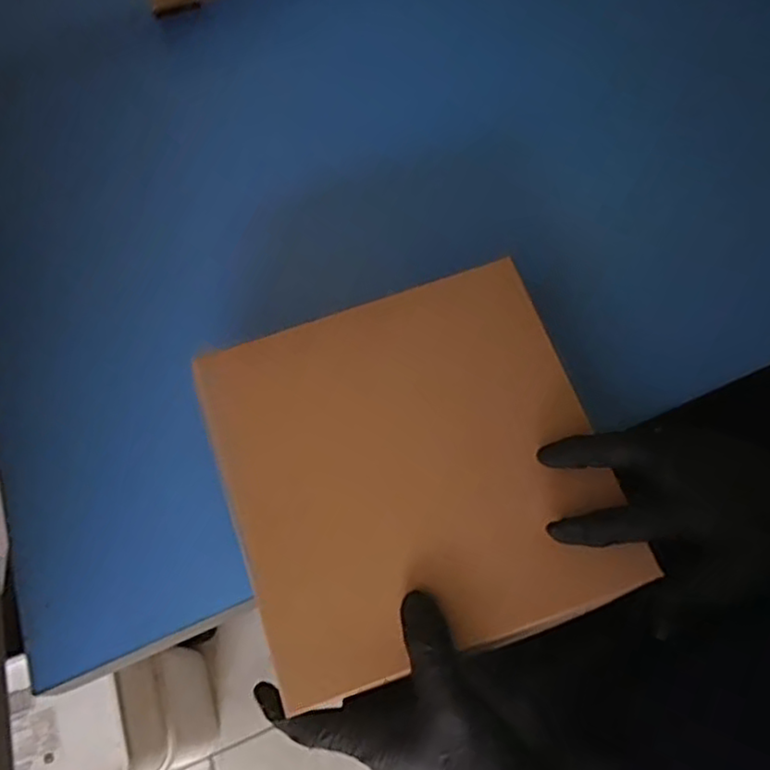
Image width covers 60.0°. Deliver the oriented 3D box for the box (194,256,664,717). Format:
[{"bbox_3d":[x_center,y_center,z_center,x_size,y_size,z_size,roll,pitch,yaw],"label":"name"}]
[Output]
[{"bbox_3d":[0.014,0.046,0.399,0.213,0.018,0.216,-18,73,-3],"label":"box"}]

